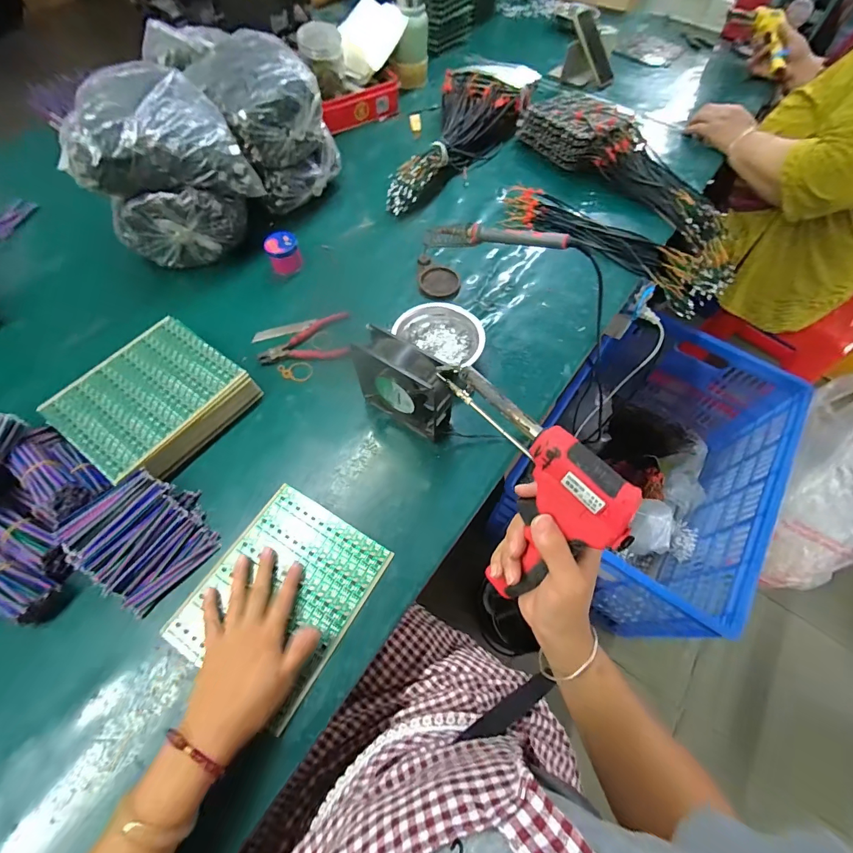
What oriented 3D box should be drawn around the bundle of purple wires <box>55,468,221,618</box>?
[{"bbox_3d":[-0.315,0.123,0.446,0.121,0.058,0.112,39,68,20],"label":"bundle of purple wires"}]

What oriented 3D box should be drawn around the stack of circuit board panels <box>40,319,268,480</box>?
[{"bbox_3d":[-0.360,-0.032,0.533,0.178,0.057,0.198,32,66,17],"label":"stack of circuit board panels"}]

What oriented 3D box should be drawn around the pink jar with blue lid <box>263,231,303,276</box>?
[{"bbox_3d":[-0.235,-0.290,0.661,0.045,0.052,0.049,0,61,1],"label":"pink jar with blue lid"}]

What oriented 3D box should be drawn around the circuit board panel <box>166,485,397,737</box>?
[{"bbox_3d":[-0.155,0.180,0.433,0.163,0.008,0.192,28,65,15],"label":"circuit board panel"}]

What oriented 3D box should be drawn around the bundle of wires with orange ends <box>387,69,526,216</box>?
[{"bbox_3d":[0.070,-0.561,0.784,0.181,0.082,0.384,16,62,7],"label":"bundle of wires with orange ends"}]

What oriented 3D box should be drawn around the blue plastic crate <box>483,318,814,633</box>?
[{"bbox_3d":[0.555,0.111,1.038,0.449,0.352,0.675,31,65,14],"label":"blue plastic crate"}]

